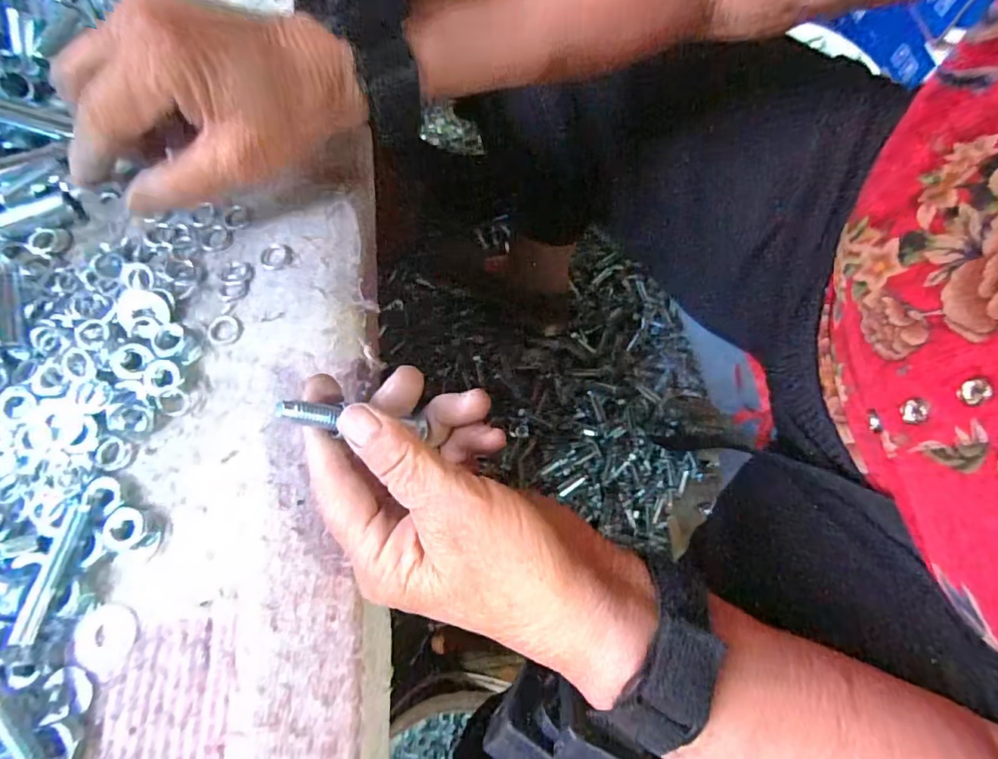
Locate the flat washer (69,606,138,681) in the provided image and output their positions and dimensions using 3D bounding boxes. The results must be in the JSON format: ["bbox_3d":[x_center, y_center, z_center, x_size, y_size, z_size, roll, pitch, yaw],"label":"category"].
[{"bbox_3d":[-0.154,0.101,0.204,0.024,0.004,0.023,0,70,-1],"label":"flat washer"}]

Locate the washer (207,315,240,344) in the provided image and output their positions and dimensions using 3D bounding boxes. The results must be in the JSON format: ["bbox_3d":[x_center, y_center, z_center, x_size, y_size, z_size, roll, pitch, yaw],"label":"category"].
[{"bbox_3d":[-0.128,-0.024,0.241,0.016,0.004,0.014,32,73,10],"label":"washer"}]

